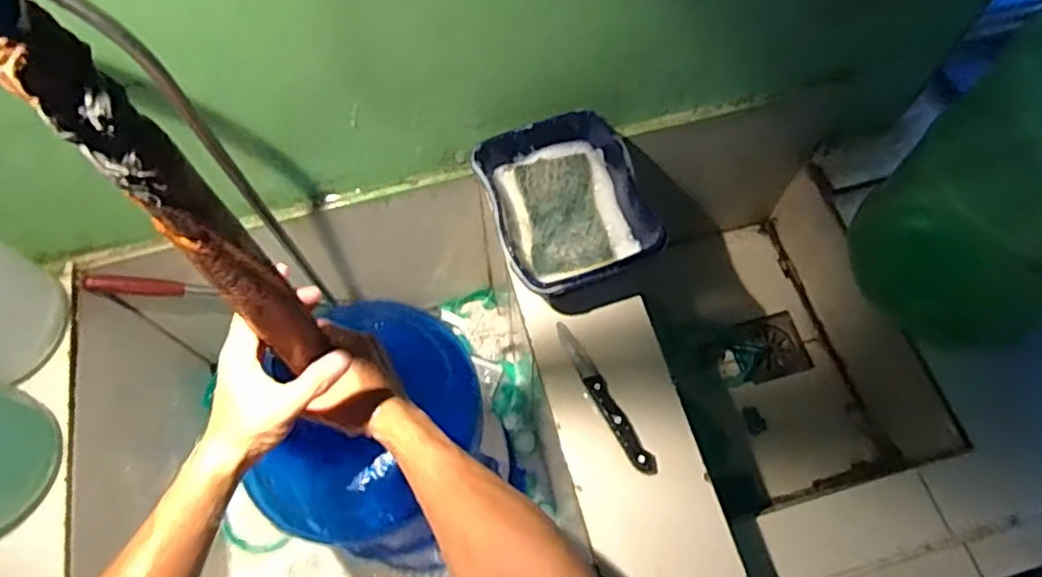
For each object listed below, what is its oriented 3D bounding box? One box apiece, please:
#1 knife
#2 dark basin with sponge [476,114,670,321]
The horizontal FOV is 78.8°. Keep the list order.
[{"bbox_3d":[0.085,0.111,0.657,0.022,0.007,0.175,-28,68,-12],"label":"knife"},{"bbox_3d":[0.048,-0.084,0.709,0.163,0.076,0.207,-18,66,-8],"label":"dark basin with sponge"}]

